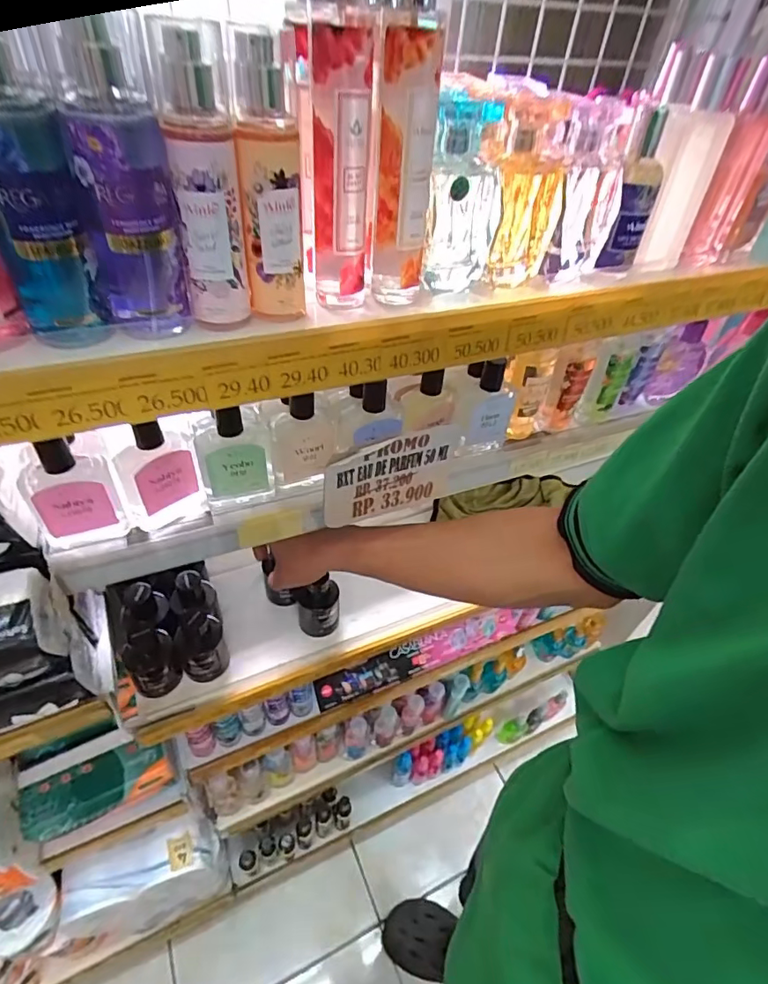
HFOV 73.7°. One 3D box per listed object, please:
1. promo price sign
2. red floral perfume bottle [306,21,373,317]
[{"bbox_3d":[0.009,-0.012,0.471,0.128,0.103,0.008,-15,52,-19],"label":"promo price sign"},{"bbox_3d":[-0.027,-0.196,0.324,0.038,0.149,0.048,0,46,-8],"label":"red floral perfume bottle"}]

